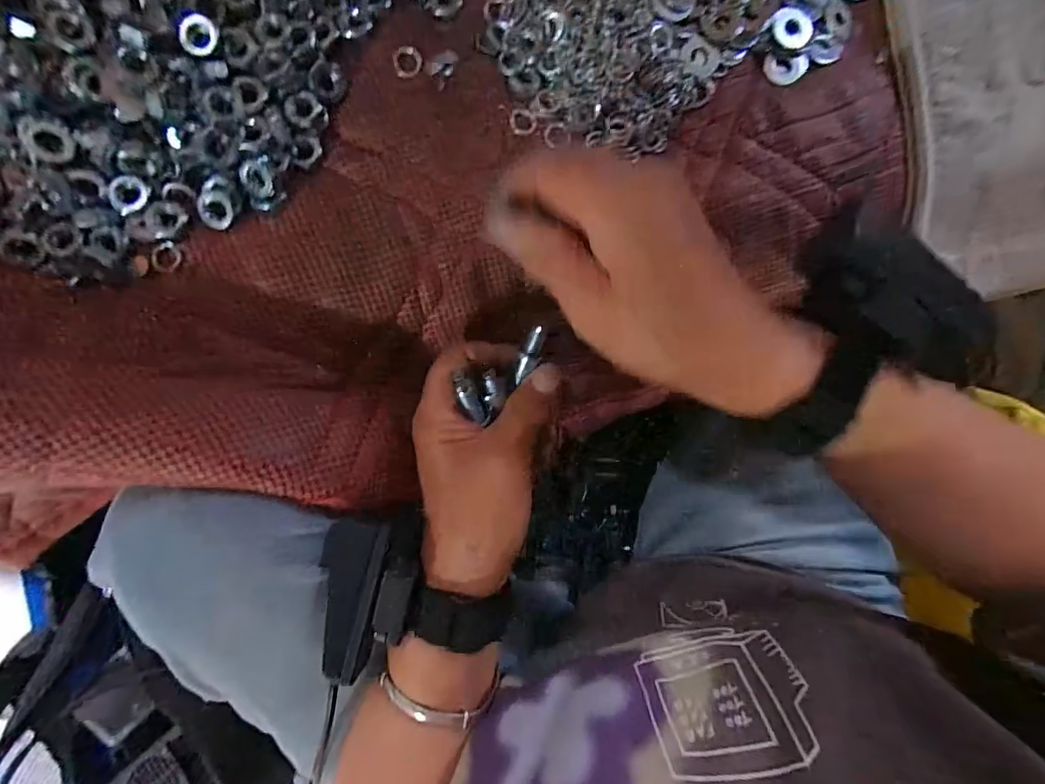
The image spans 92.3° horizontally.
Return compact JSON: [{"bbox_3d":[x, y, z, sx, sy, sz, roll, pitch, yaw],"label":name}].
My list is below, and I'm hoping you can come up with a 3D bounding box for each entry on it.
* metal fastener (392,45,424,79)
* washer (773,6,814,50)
[{"bbox_3d":[-0.058,-0.167,0.252,0.015,0.004,0.016,0,88,-7],"label":"metal fastener"},{"bbox_3d":[0.151,-0.204,0.281,0.023,0.004,0.021,-3,105,-5],"label":"washer"}]

